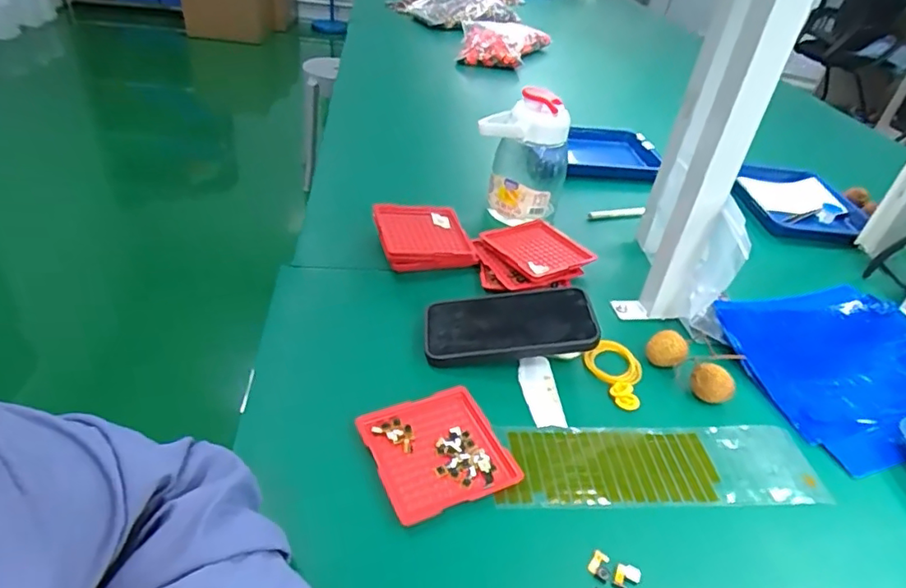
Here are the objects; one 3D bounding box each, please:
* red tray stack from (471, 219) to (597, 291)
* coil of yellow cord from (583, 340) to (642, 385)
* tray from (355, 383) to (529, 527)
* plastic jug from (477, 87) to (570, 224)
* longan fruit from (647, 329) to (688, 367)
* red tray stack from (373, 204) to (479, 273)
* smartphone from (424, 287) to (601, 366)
[{"bbox_3d":[0.086,-0.043,0.628,0.120,0.028,0.103,-8,40,-20],"label":"red tray stack"},{"bbox_3d":[0.158,0.066,0.529,0.050,0.015,0.048,5,37,-4],"label":"coil of yellow cord"},{"bbox_3d":[-0.011,0.120,0.427,0.101,0.006,0.098,-13,42,-25],"label":"tray"},{"bbox_3d":[0.084,-0.164,0.694,0.111,0.166,0.074,16,38,11],"label":"plastic jug"},{"bbox_3d":[0.206,0.057,0.533,0.034,0.038,0.028,26,41,23],"label":"longan fruit"},{"bbox_3d":[-0.035,-0.065,0.636,0.104,0.035,0.100,-3,39,-15],"label":"red tray stack"},{"bbox_3d":[0.053,0.028,0.521,0.155,0.014,0.081,-5,44,3],"label":"smartphone"}]

